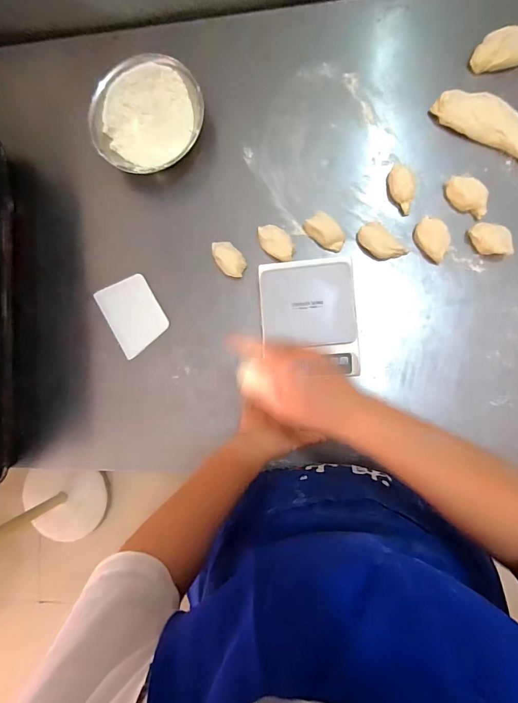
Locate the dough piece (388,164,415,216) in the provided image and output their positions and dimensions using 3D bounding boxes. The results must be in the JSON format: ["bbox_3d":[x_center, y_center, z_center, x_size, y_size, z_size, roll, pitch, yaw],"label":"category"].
[{"bbox_3d":[0.226,-0.254,0.564,0.039,0.038,0.073,-5,87,6],"label":"dough piece"}]

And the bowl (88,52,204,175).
[{"bbox_3d":[-0.189,-0.390,0.603,0.175,0.068,0.183,0,87,7],"label":"bowl"}]

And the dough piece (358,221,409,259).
[{"bbox_3d":[0.190,-0.167,0.561,0.078,0.035,0.034,35,92,7],"label":"dough piece"}]

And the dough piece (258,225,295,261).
[{"bbox_3d":[0.030,-0.176,0.589,0.041,0.024,0.070,-39,84,4],"label":"dough piece"}]

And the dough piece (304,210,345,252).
[{"bbox_3d":[0.108,-0.191,0.582,0.066,0.033,0.043,43,93,7],"label":"dough piece"}]

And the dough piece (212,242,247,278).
[{"bbox_3d":[-0.050,-0.153,0.592,0.041,0.020,0.065,-41,84,3],"label":"dough piece"}]

